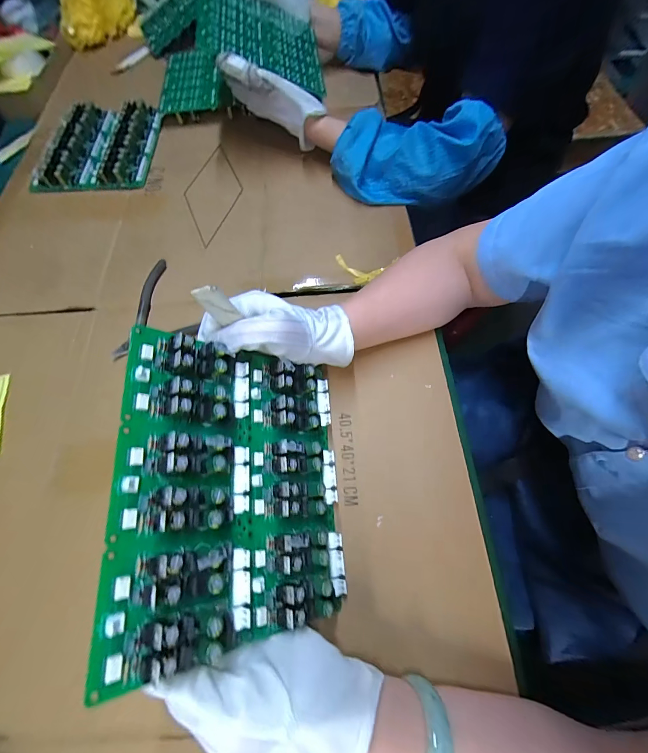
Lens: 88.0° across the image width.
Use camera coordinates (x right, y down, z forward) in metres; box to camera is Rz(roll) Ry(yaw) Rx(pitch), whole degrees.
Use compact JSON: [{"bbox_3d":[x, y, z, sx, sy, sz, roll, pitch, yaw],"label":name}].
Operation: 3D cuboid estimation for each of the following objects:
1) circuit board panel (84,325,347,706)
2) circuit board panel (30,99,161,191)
[{"bbox_3d":[-0.054,0.075,0.249,0.173,0.025,0.201,12,64,-39],"label":"circuit board panel"},{"bbox_3d":[-0.367,-0.383,0.549,0.167,0.025,0.203,-1,66,2],"label":"circuit board panel"}]

